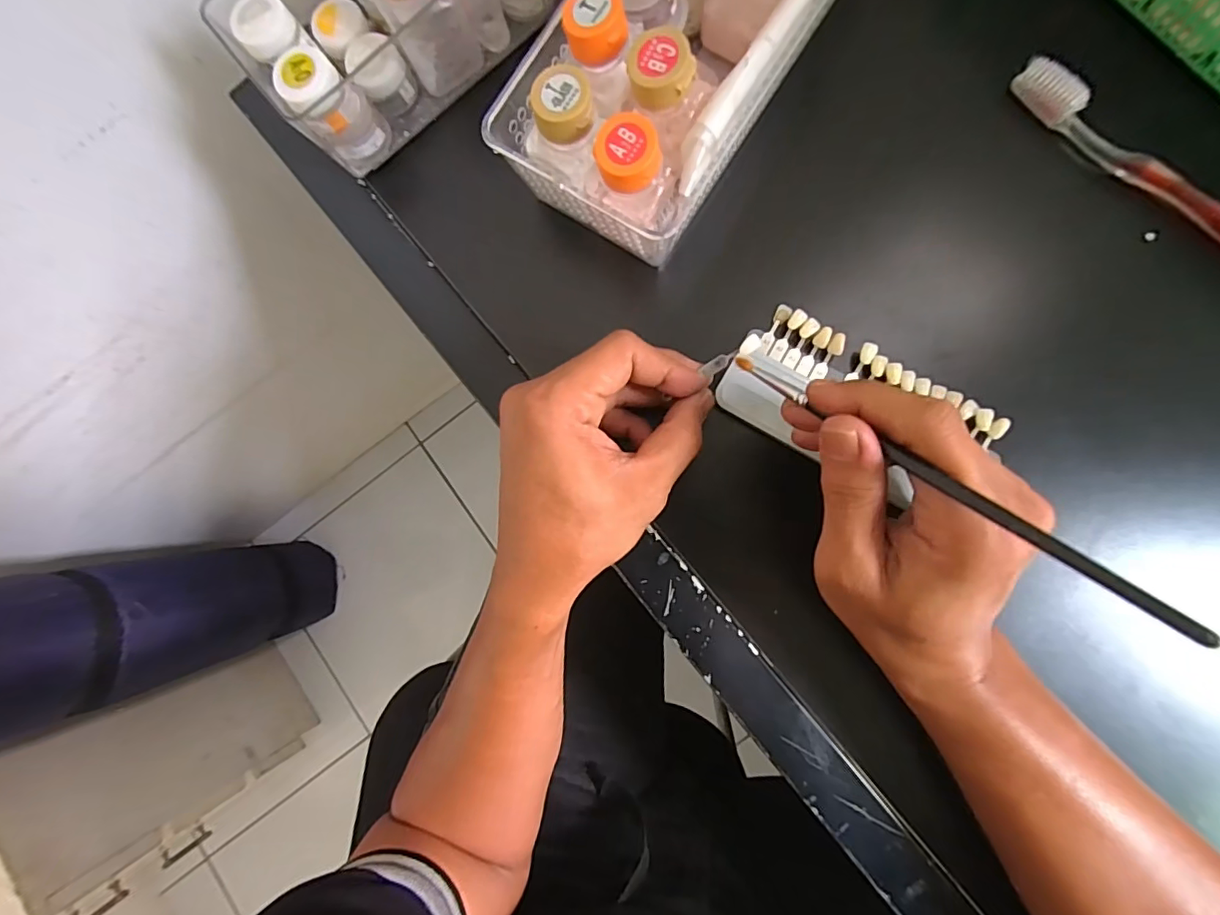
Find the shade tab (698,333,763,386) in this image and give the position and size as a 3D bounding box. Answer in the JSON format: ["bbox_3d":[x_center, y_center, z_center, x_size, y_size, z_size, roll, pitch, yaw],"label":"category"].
[{"bbox_3d":[0.063,-0.051,0.267,0.032,0.004,0.009,-33,83,20],"label":"shade tab"}]

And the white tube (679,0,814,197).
[{"bbox_3d":[0.073,-0.195,0.253,0.015,0.016,0.141,34,89,7],"label":"white tube"}]

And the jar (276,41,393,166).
[{"bbox_3d":[-0.155,-0.198,0.295,0.035,0.054,0.030,-43,83,1],"label":"jar"}]

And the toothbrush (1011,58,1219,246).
[{"bbox_3d":[0.292,-0.145,0.275,0.021,0.017,0.186,-43,83,1],"label":"toothbrush"}]

